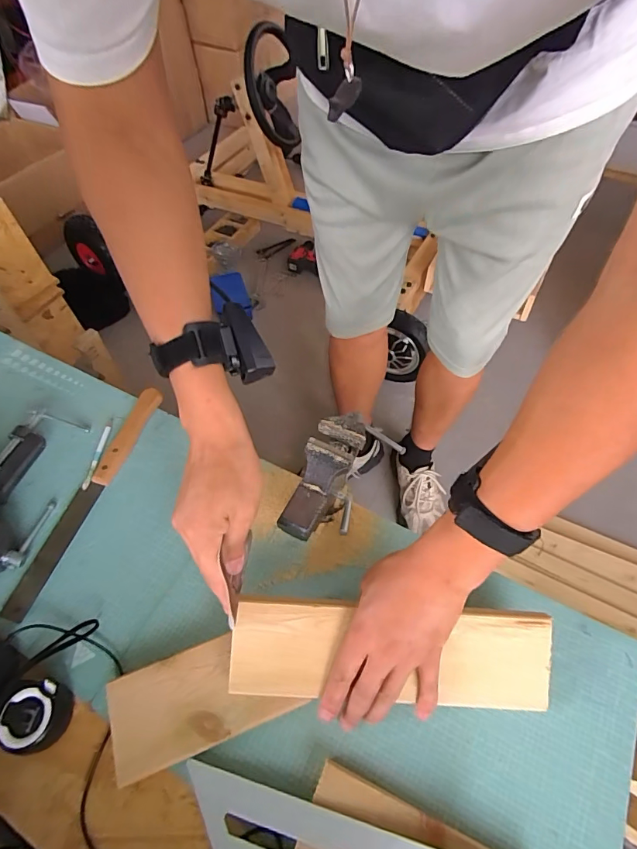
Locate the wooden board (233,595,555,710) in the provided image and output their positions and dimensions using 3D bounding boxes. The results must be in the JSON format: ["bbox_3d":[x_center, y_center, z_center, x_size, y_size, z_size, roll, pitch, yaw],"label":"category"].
[{"bbox_3d":[0.066,0.205,0.389,0.281,0.017,0.086,5,87,-1],"label":"wooden board"}]

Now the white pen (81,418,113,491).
[{"bbox_3d":[-0.281,0.035,0.560,0.012,0.006,0.105,2,57,2],"label":"white pen"}]

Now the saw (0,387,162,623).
[{"bbox_3d":[-0.273,0.077,0.525,0.031,0.014,0.298,15,59,10],"label":"saw"}]

